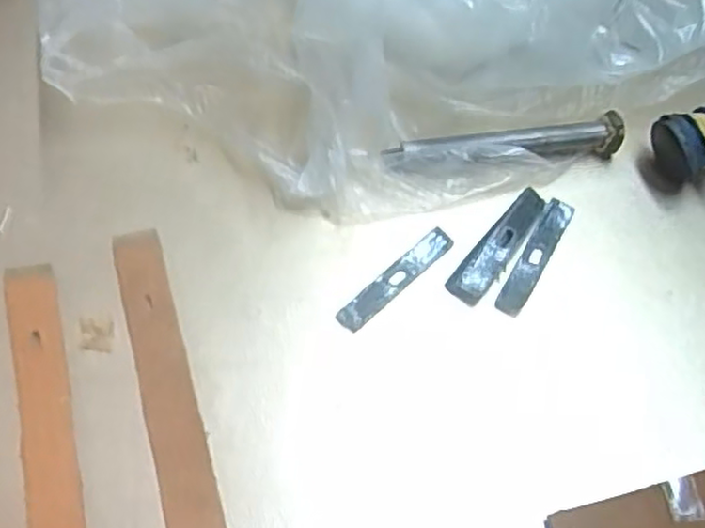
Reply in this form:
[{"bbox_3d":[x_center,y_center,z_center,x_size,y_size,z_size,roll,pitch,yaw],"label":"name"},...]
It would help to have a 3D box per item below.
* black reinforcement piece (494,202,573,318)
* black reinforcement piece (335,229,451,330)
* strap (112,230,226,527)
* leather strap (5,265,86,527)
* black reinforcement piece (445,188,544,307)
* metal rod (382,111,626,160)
[{"bbox_3d":[0.068,-0.004,0.263,0.010,0.004,0.051,28,64,14],"label":"black reinforcement piece"},{"bbox_3d":[0.016,0.005,0.258,0.053,0.004,0.010,-39,68,-21],"label":"black reinforcement piece"},{"bbox_3d":[-0.062,0.042,0.236,0.017,0.004,0.125,-16,62,-10],"label":"strap"},{"bbox_3d":[-0.099,0.055,0.228,0.017,0.004,0.125,-15,62,-10],"label":"leather strap"},{"bbox_3d":[0.056,-0.007,0.263,0.013,0.008,0.053,36,66,18],"label":"black reinforcement piece"},{"bbox_3d":[0.060,-0.050,0.280,0.093,0.011,0.011,-2,61,-3],"label":"metal rod"}]

